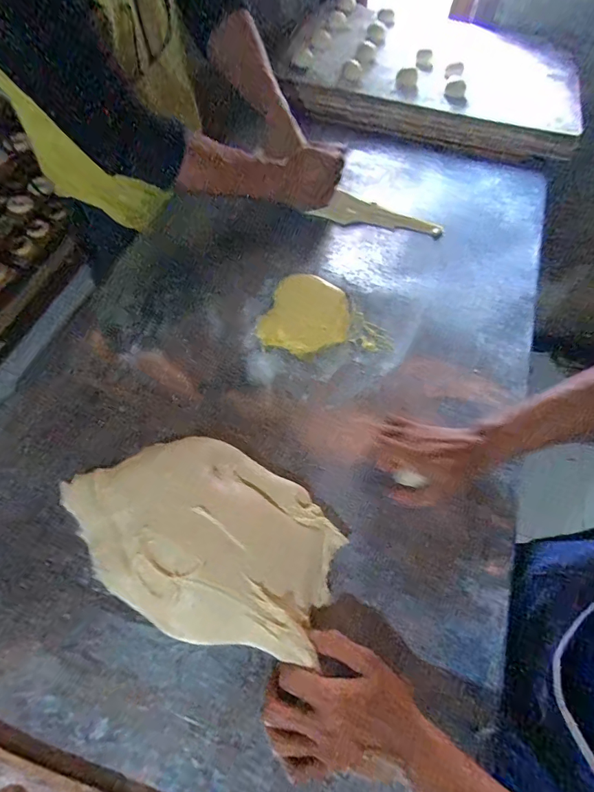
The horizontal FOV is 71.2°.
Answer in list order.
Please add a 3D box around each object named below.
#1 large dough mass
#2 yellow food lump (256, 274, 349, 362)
[{"bbox_3d":[-0.102,0.133,0.430,0.292,0.053,0.181,27,62,12],"label":"large dough mass"},{"bbox_3d":[0.015,-0.116,0.590,0.115,0.018,0.128,20,61,9],"label":"yellow food lump"}]

